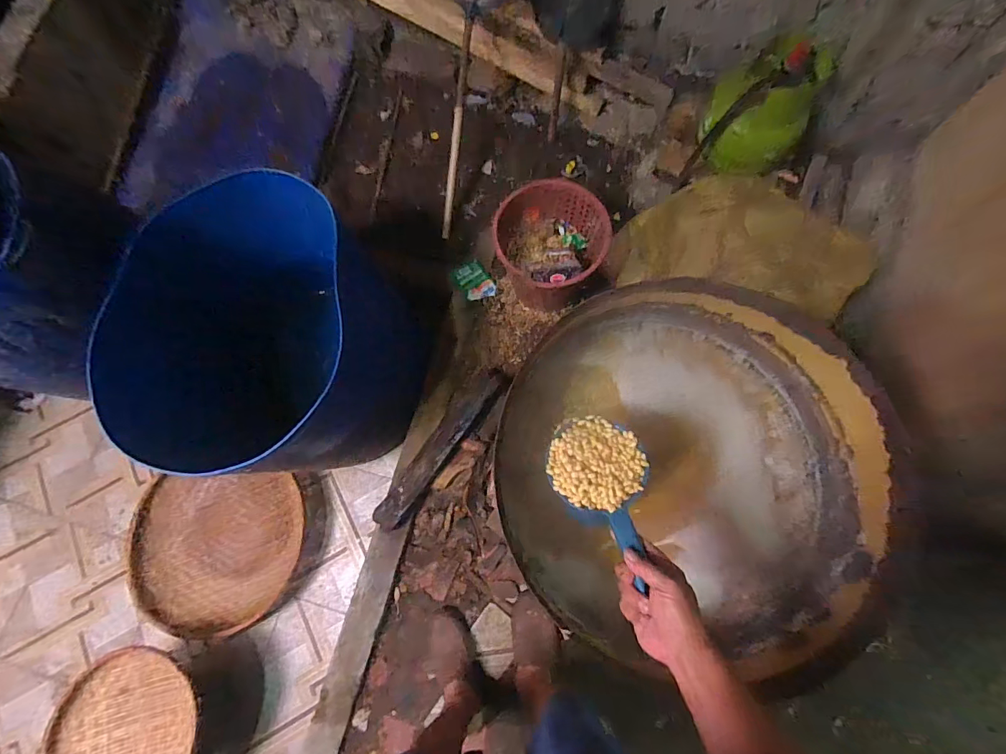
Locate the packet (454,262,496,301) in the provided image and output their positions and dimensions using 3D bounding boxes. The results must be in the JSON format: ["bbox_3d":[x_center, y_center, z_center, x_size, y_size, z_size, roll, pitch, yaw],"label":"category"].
[{"bbox_3d":[-0.087,-0.286,1.340,0.087,0.027,0.129,-38,78,-9],"label":"packet"}]

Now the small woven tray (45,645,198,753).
[{"bbox_3d":[-0.906,0.861,1.073,0.335,0.081,0.358,-22,76,-6],"label":"small woven tray"}]

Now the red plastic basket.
[{"bbox_3d":[0.127,-0.342,1.225,0.282,0.253,0.307,0,75,0],"label":"red plastic basket"}]

